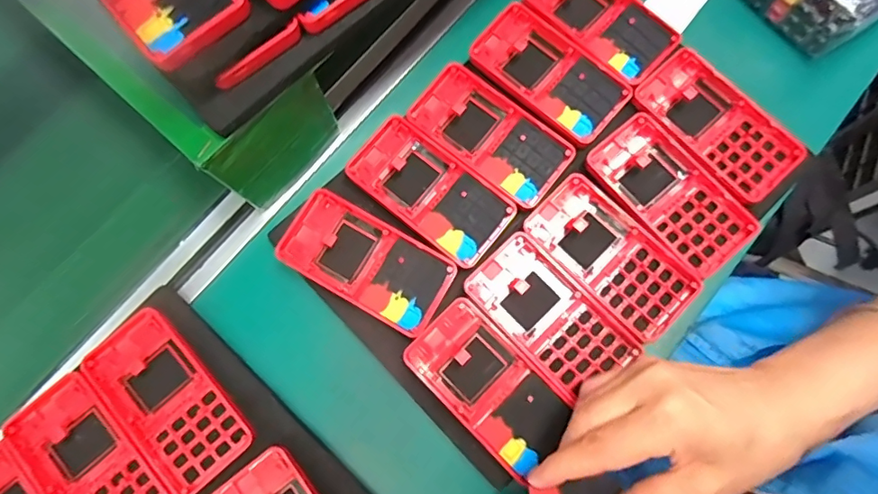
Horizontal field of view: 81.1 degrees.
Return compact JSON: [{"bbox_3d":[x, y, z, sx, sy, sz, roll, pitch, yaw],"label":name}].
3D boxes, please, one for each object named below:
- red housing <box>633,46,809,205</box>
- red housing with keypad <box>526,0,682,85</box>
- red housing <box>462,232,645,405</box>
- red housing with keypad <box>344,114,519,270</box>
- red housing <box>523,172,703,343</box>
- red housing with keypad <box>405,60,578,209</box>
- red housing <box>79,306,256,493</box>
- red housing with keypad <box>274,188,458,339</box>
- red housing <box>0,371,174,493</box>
[{"bbox_3d":[0.209,-0.092,0.391,0.067,0.016,0.123,-43,79,-8],"label":"red housing"},{"bbox_3d":[0.127,-0.184,0.418,0.123,0.021,0.062,41,81,11],"label":"red housing with keypad"},{"bbox_3d":[0.076,0.048,0.359,0.063,0.010,0.114,-43,79,-8],"label":"red housing"},{"bbox_3d":[-0.008,-0.043,0.381,0.123,0.007,0.061,38,80,10],"label":"red housing with keypad"},{"bbox_3d":[0.124,0.007,0.370,0.122,0.016,0.061,43,81,11],"label":"red housing"},{"bbox_3d":[0.038,-0.086,0.391,0.122,0.007,0.062,38,80,10],"label":"red housing with keypad"},{"bbox_3d":[-0.185,0.103,0.351,0.064,0.011,0.122,-42,78,-8],"label":"red housing"},{"bbox_3d":[-0.052,0.010,0.370,0.120,0.008,0.062,30,79,9],"label":"red housing with keypad"},{"bbox_3d":[-0.233,0.146,0.342,0.063,0.010,0.124,-43,79,-8],"label":"red housing"}]

